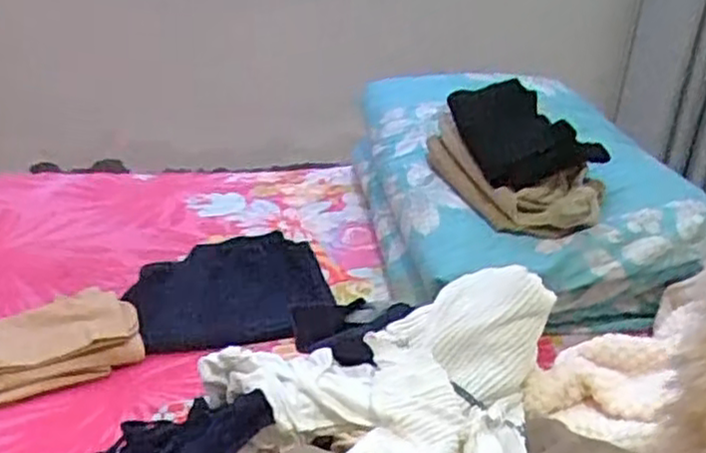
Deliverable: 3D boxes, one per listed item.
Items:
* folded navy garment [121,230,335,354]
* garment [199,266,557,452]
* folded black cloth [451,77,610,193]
[{"bbox_3d":[-0.171,0.086,1.050,0.279,0.043,0.242,-6,28,-20],"label":"folded navy garment"},{"bbox_3d":[0.079,0.147,0.736,0.293,0.107,0.357,-20,36,-40],"label":"garment"},{"bbox_3d":[0.246,-0.148,1.094,0.171,0.043,0.203,-20,53,-12],"label":"folded black cloth"}]

